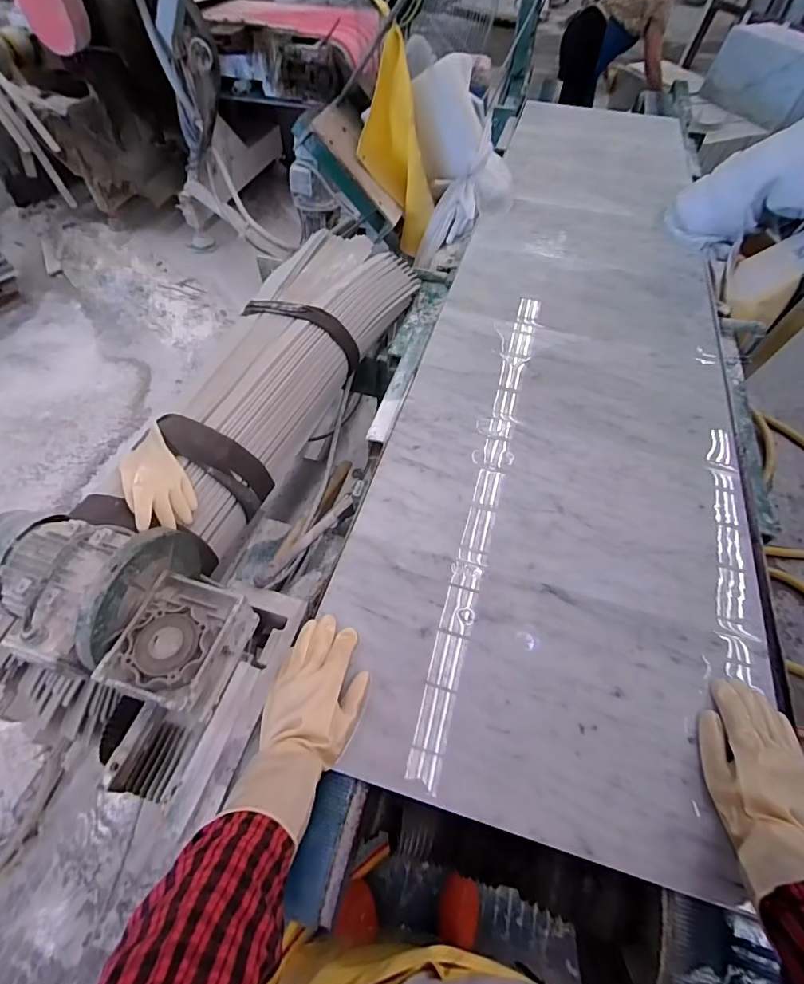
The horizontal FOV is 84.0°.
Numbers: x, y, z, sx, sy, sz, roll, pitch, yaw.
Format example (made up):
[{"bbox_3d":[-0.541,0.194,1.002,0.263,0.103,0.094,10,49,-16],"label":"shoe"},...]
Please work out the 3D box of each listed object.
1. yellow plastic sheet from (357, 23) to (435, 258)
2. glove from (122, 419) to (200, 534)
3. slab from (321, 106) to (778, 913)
[{"bbox_3d":[-0.020,-0.864,1.164,0.146,0.461,0.100,-33,42,-22],"label":"yellow plastic sheet"},{"bbox_3d":[-0.460,-0.023,0.830,0.103,0.036,0.209,-29,62,-19],"label":"glove"},{"bbox_3d":[0.407,-0.480,1.068,0.599,0.047,2.049,12,58,7],"label":"slab"}]

